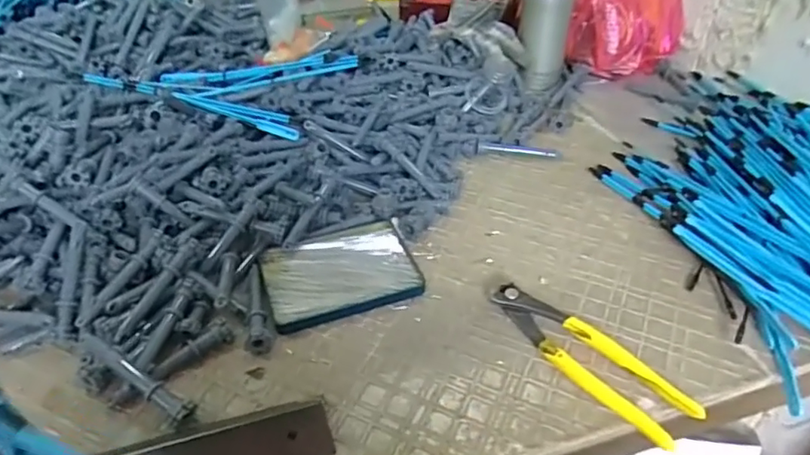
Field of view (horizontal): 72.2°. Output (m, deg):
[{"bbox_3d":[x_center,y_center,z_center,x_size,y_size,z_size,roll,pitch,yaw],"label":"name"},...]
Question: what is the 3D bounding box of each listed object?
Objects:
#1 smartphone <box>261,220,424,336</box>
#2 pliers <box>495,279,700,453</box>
[{"bbox_3d":[-0.056,0.038,0.487,0.130,0.010,0.094,-13,42,-16],"label":"smartphone"},{"bbox_3d":[0.131,0.094,0.410,0.045,0.016,0.159,-27,47,-29],"label":"pliers"}]

